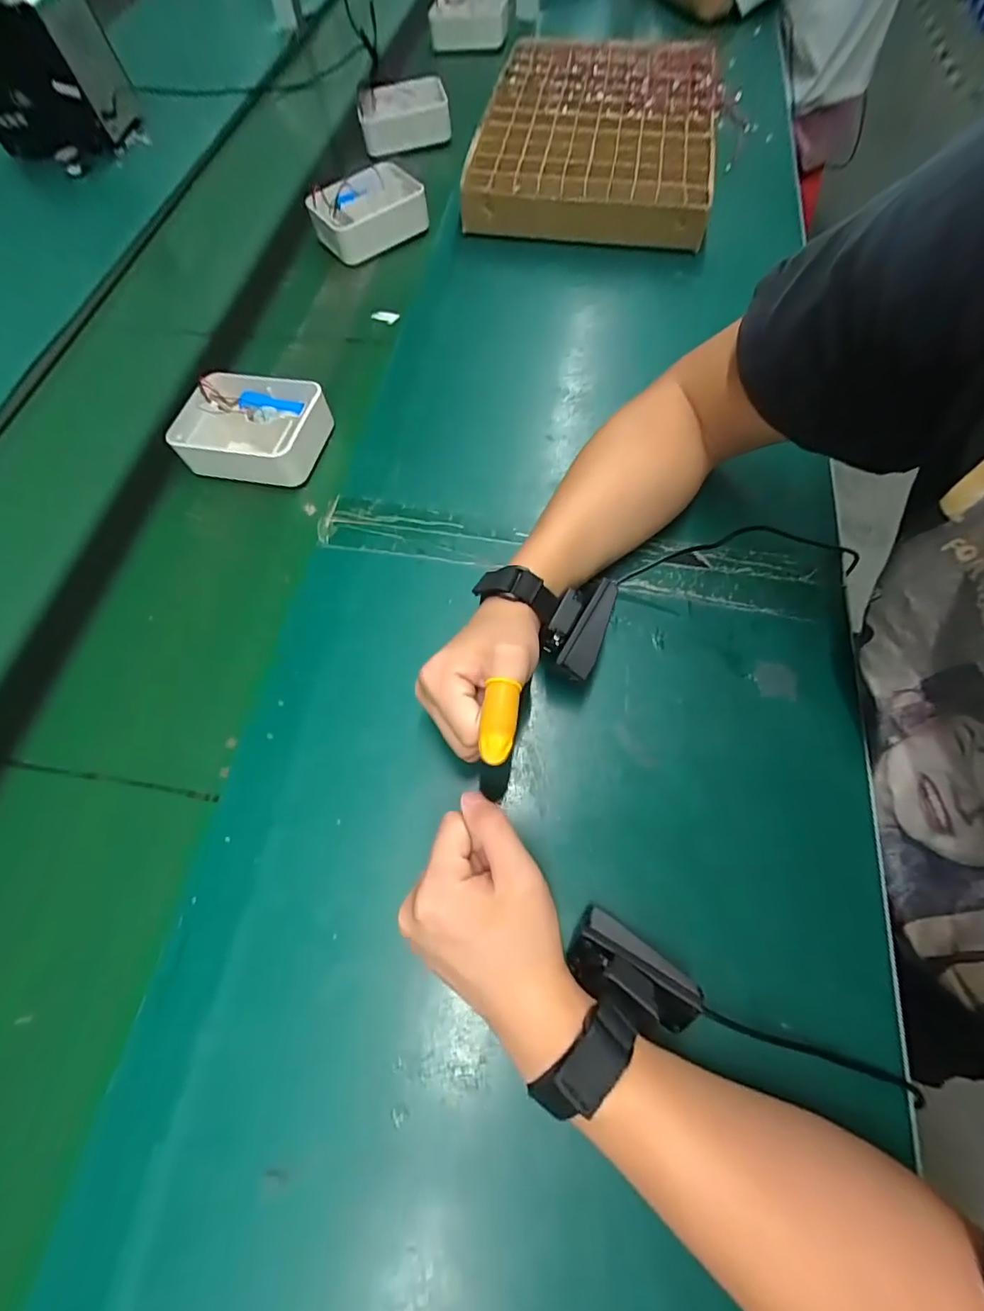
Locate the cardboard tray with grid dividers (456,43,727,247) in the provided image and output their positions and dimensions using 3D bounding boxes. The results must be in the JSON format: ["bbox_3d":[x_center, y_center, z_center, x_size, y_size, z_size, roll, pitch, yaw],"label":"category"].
[{"bbox_3d":[0.145,-0.701,0.670,0.285,0.064,0.471,9,66,5],"label":"cardboard tray with grid dividers"}]

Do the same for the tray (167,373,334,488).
[{"bbox_3d":[-0.227,-0.218,0.484,0.132,0.051,0.099,10,66,6],"label":"tray"}]

